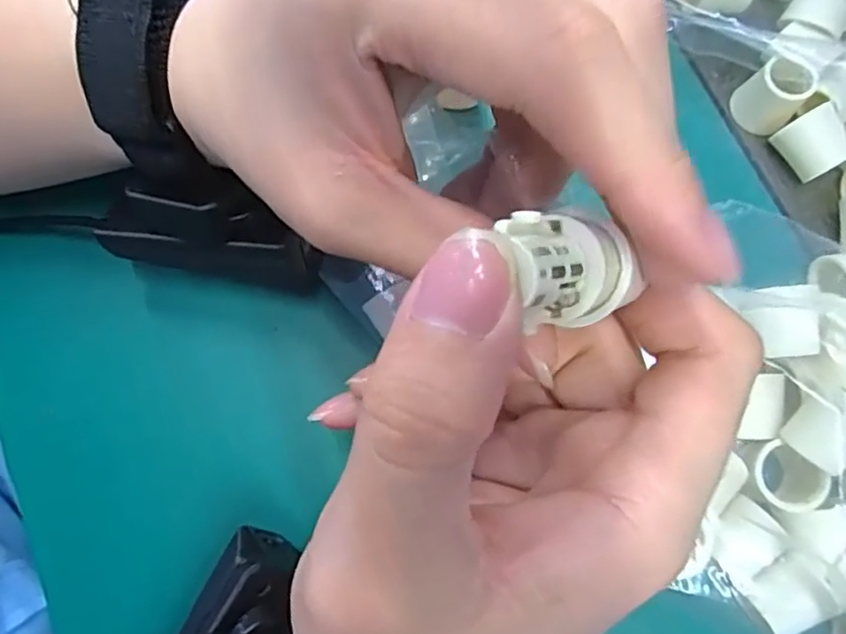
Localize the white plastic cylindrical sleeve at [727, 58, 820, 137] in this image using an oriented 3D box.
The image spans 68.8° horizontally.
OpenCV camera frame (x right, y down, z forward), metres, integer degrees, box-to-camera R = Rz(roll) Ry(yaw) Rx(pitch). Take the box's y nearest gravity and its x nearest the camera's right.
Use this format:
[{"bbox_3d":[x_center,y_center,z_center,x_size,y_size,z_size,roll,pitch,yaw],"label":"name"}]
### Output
[{"bbox_3d":[0.137,-0.087,0.243,0.021,0.026,0.021,0,76,-1],"label":"white plastic cylindrical sleeve"}]

